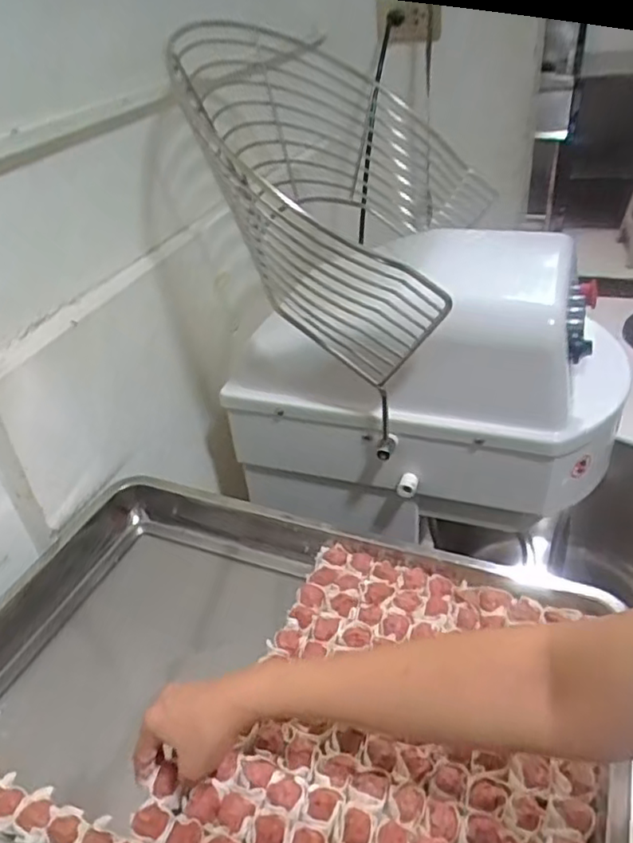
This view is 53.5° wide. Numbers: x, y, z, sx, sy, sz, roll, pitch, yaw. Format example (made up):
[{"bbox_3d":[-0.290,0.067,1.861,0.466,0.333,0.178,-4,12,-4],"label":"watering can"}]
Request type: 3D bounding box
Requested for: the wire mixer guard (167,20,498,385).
[{"bbox_3d":[0.017,-0.324,0.852,0.424,0.297,0.515,2,36,12],"label":"wire mixer guard"}]

